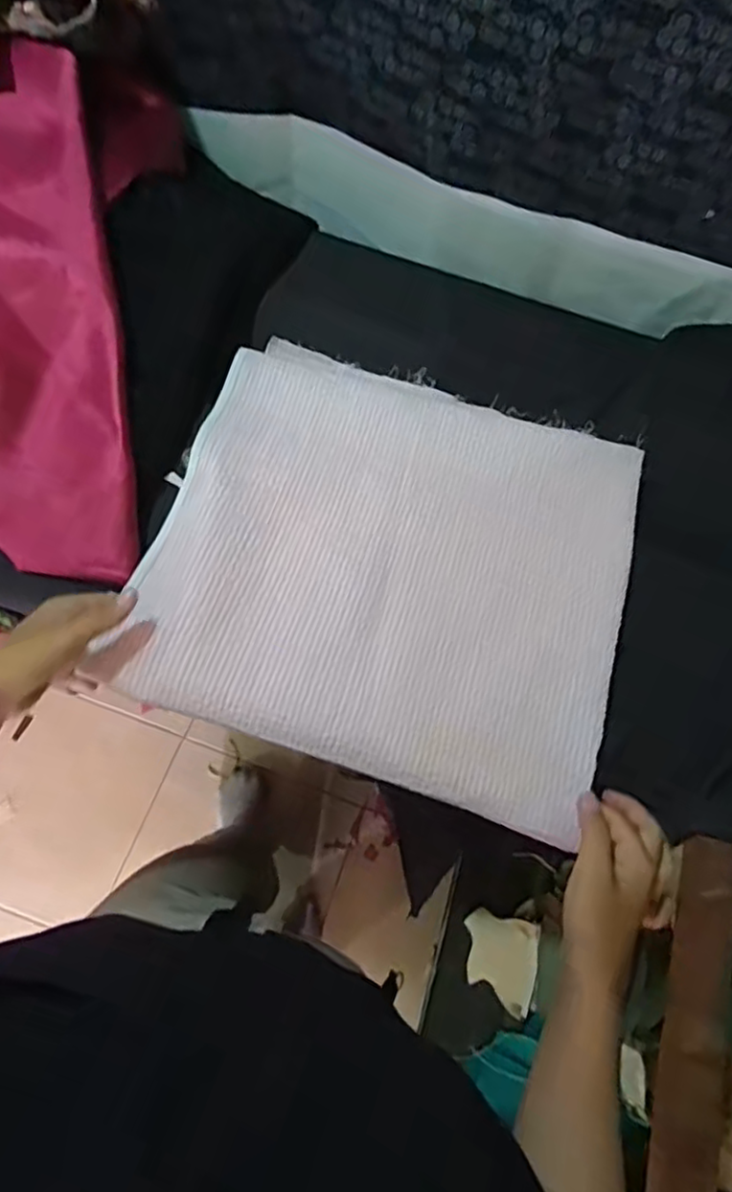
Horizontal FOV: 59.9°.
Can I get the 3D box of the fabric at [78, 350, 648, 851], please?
[{"bbox_3d":[0.025,-0.038,0.527,0.372,0.028,0.356,18,68,4],"label":"fabric"}]

